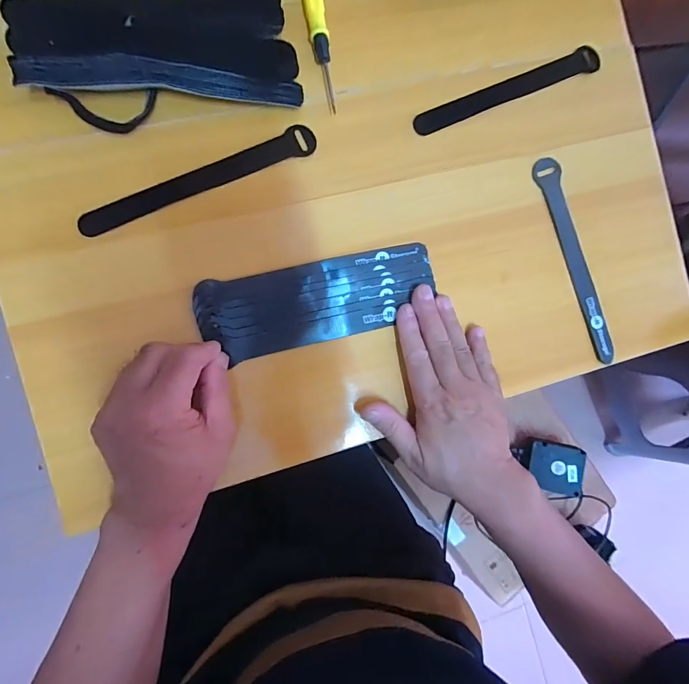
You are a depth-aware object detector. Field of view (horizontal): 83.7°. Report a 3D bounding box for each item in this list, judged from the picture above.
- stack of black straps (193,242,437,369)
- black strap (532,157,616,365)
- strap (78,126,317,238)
[{"bbox_3d":[-0.019,-0.035,0.327,0.196,0.012,0.067,-15,92,-8],"label":"stack of black straps"},{"bbox_3d":[0.217,-0.075,0.362,0.024,0.006,0.197,-19,92,-8],"label":"black strap"},{"bbox_3d":[-0.117,-0.136,0.317,0.196,0.010,0.028,-25,93,-8],"label":"strap"}]

